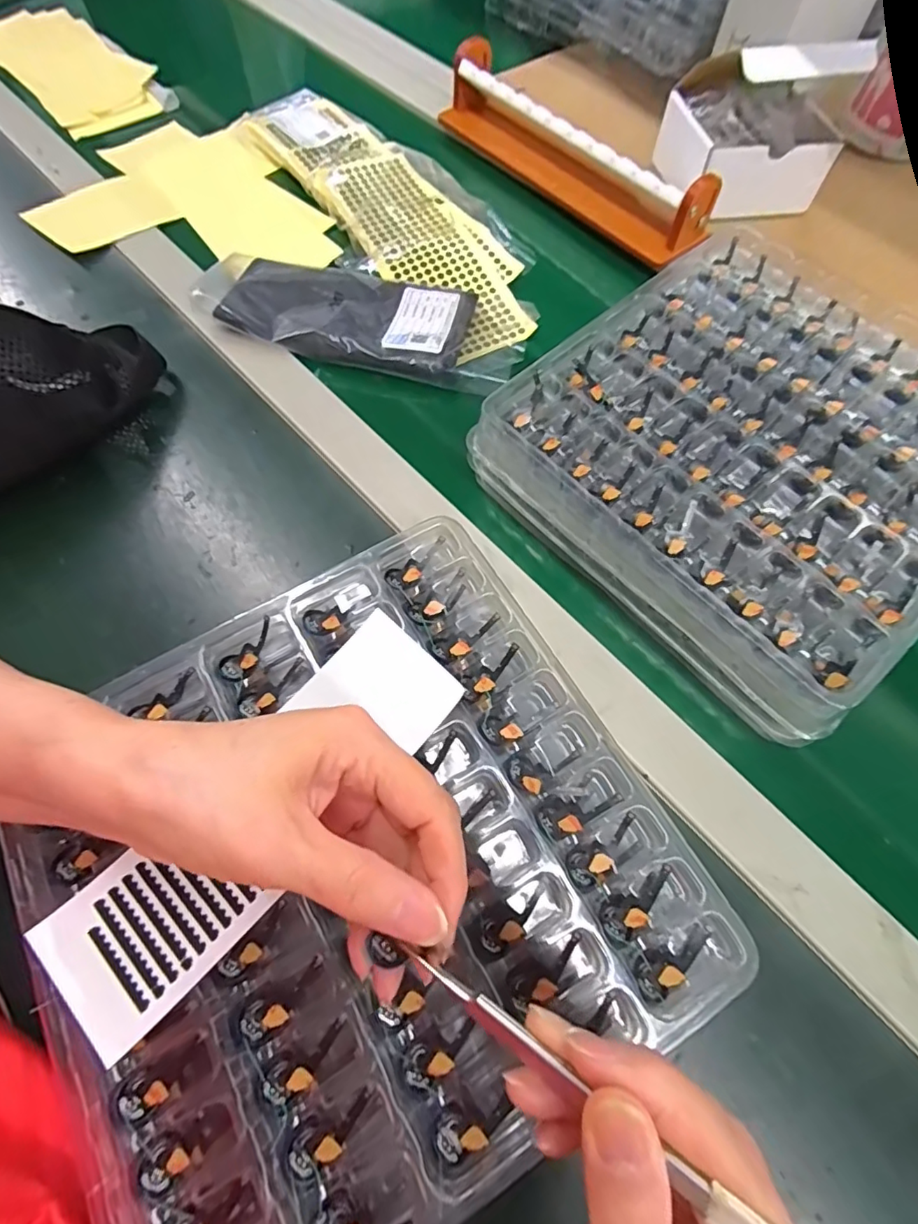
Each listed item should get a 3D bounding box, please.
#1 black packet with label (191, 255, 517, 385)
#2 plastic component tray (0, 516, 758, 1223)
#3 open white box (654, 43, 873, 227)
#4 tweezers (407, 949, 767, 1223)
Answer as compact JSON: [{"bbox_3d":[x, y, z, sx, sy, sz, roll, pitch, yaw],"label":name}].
[{"bbox_3d":[-0.080,-0.234,0.433,0.239,0.016,0.090,12,66,4],"label":"black packet with label"},{"bbox_3d":[-0.049,0.106,0.245,0.257,0.027,0.253,-28,69,-13],"label":"plastic component tray"},{"bbox_3d":[0.251,-0.419,0.466,0.114,0.099,0.110,-18,67,-9],"label":"open white box"},{"bbox_3d":[0.045,0.136,0.143,0.144,0.010,0.009,23,66,29],"label":"tweezers"}]

